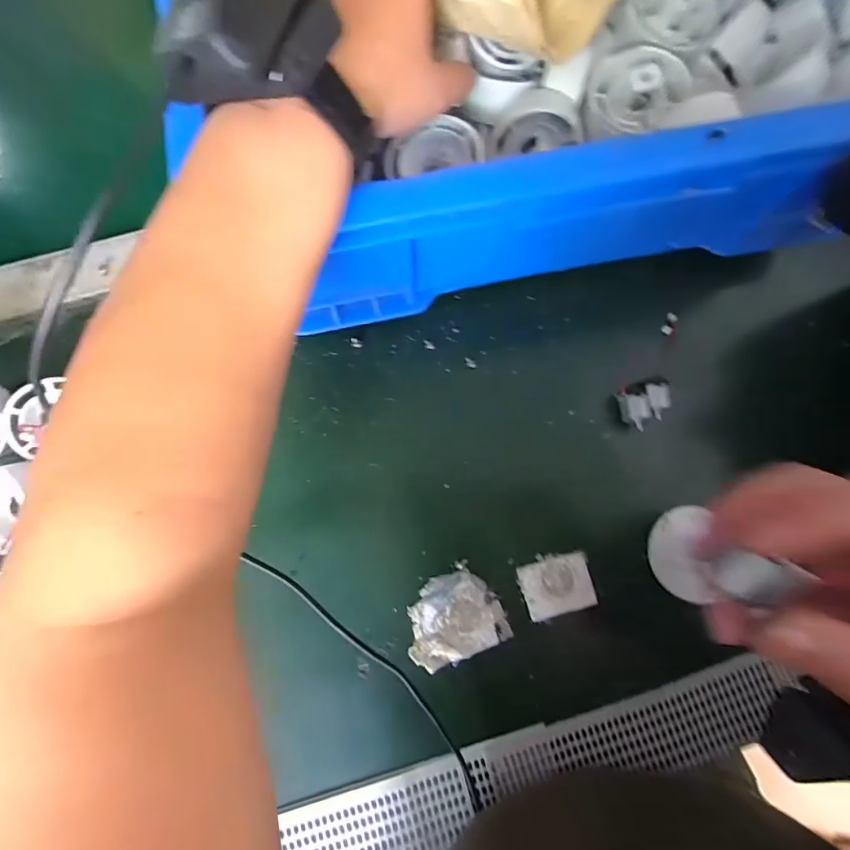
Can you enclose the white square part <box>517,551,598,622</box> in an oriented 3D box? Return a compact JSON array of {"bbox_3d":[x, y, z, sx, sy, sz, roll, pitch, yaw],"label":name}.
[{"bbox_3d":[0.089,0.107,0.315,0.047,0.010,0.036,-17,85,-4],"label":"white square part"}]

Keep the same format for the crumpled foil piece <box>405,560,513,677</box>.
[{"bbox_3d":[0.018,0.127,0.311,0.064,0.008,0.054,-24,85,-4],"label":"crumpled foil piece"}]

